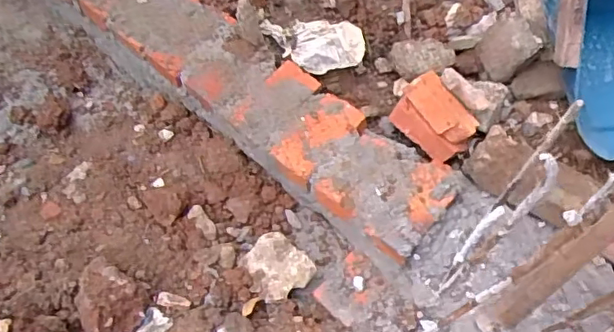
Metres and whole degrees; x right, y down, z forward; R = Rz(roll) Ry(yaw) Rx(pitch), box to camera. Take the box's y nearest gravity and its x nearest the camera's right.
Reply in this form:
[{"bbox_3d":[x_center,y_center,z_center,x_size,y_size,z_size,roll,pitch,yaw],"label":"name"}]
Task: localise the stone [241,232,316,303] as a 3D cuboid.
[{"bbox_3d":[-0.049,0.158,0.904,0.088,0.033,0.101,-41,70,-18],"label":"stone"}]

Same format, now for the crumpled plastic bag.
[{"bbox_3d":[0.013,-0.213,1.047,0.173,0.040,0.097,-7,83,-5],"label":"crumpled plastic bag"}]

